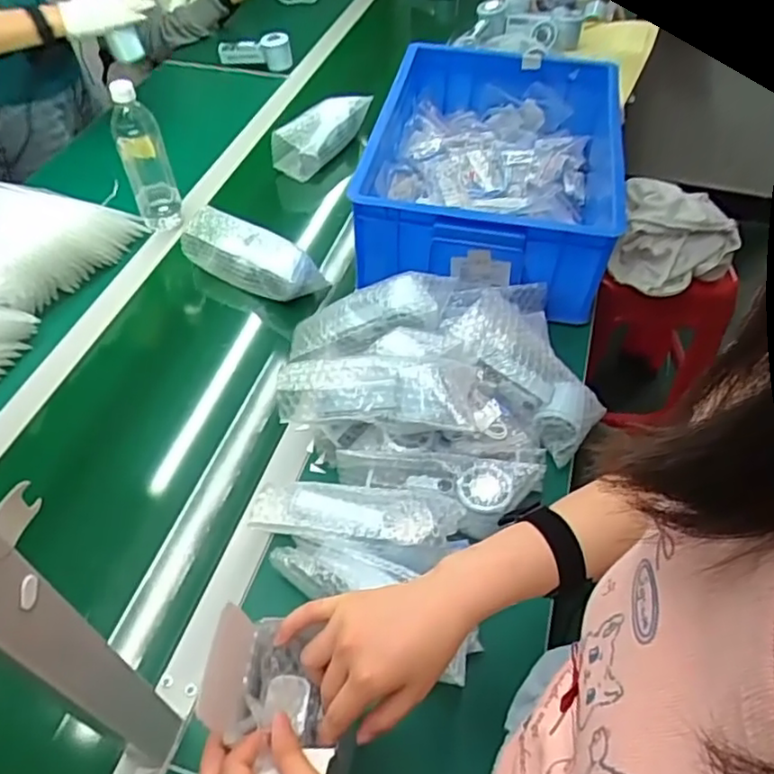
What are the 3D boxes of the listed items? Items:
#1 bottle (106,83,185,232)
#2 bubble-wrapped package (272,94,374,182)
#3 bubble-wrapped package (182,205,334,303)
[{"bbox_3d":[-0.359,-0.329,0.976,0.079,0.255,0.062,-18,52,-15],"label":"bottle"},{"bbox_3d":[-0.110,-0.447,1.152,0.050,0.123,0.221,29,55,21],"label":"bubble-wrapped package"},{"bbox_3d":[-0.199,-0.192,0.941,0.213,0.079,0.060,24,53,18],"label":"bubble-wrapped package"}]

